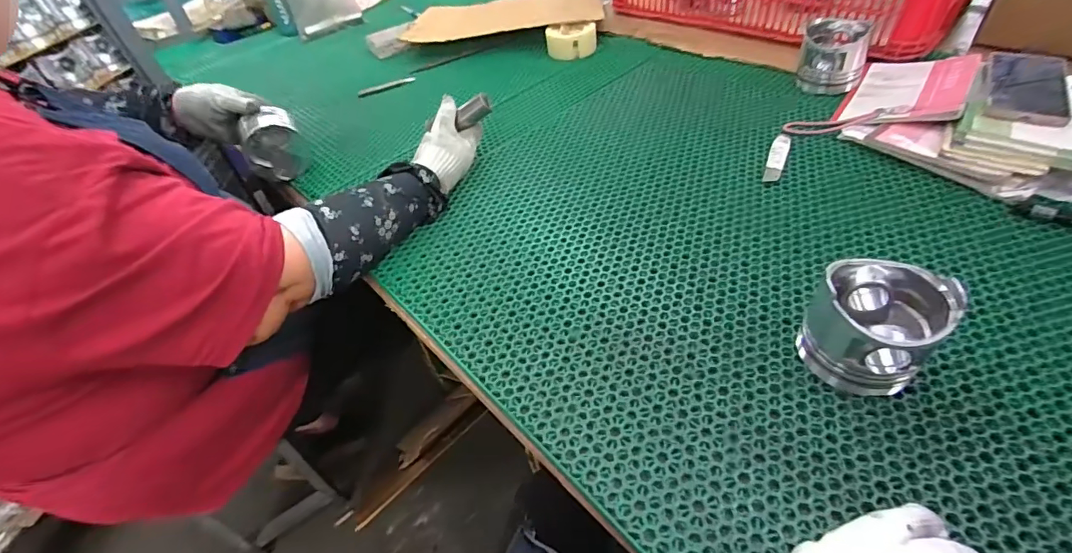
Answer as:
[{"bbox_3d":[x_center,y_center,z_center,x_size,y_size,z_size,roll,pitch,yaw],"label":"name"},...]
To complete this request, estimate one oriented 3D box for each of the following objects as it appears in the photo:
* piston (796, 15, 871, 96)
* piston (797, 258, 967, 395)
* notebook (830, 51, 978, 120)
[{"bbox_3d":[0.454,-0.338,0.731,0.093,0.086,0.101,13,49,20],"label":"piston"},{"bbox_3d":[0.280,0.040,0.400,0.089,0.088,0.090,-35,51,-24],"label":"piston"},{"bbox_3d":[0.523,-0.265,0.669,0.137,0.011,0.198,14,47,41],"label":"notebook"}]

